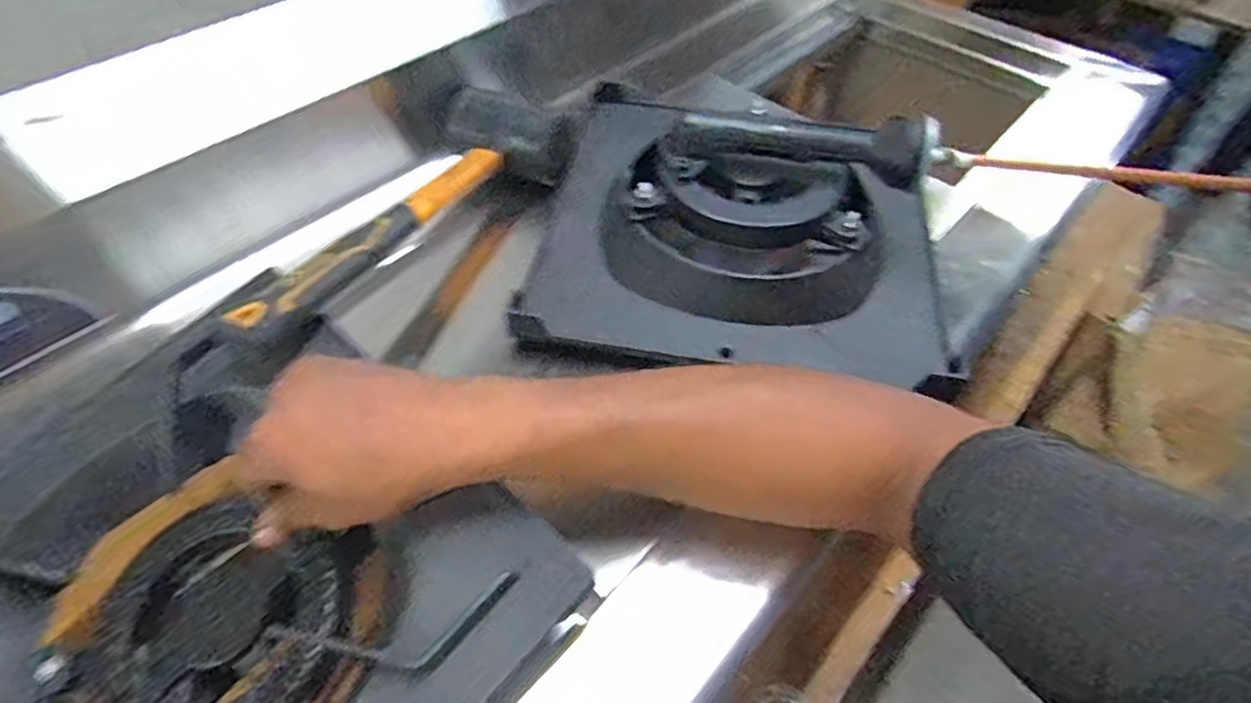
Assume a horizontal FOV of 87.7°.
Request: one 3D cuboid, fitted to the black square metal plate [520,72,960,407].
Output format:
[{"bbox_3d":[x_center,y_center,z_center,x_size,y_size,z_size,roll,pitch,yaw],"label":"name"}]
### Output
[{"bbox_3d":[0.088,-0.116,0.488,0.306,0.104,0.278,8,51,5],"label":"black square metal plate"}]

